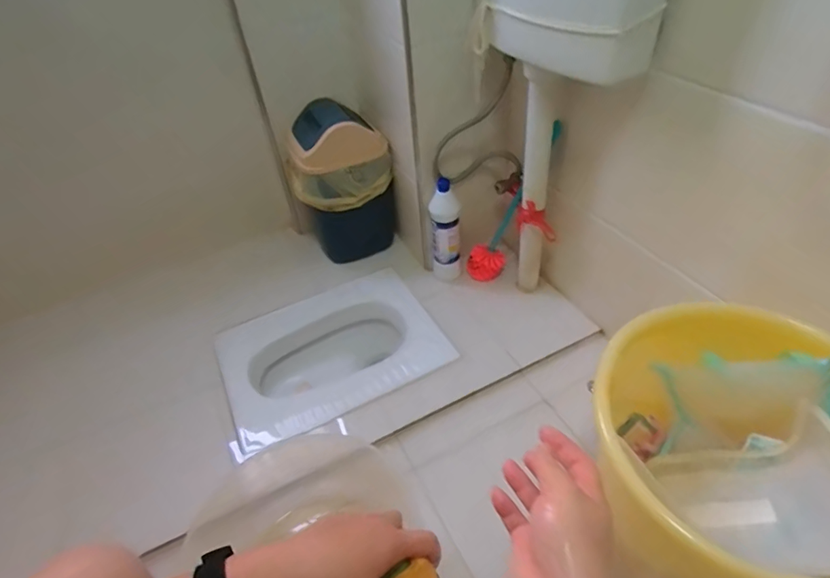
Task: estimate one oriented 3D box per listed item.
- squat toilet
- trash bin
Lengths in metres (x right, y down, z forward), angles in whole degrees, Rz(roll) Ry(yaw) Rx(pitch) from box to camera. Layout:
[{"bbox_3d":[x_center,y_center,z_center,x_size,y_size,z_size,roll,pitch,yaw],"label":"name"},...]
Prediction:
[{"bbox_3d":[-0.195,0.172,1.183,0.474,0.147,0.334,-23,45,-16],"label":"squat toilet"},{"bbox_3d":[-0.191,-0.273,1.270,0.209,0.351,0.209,-28,47,-22],"label":"trash bin"}]

